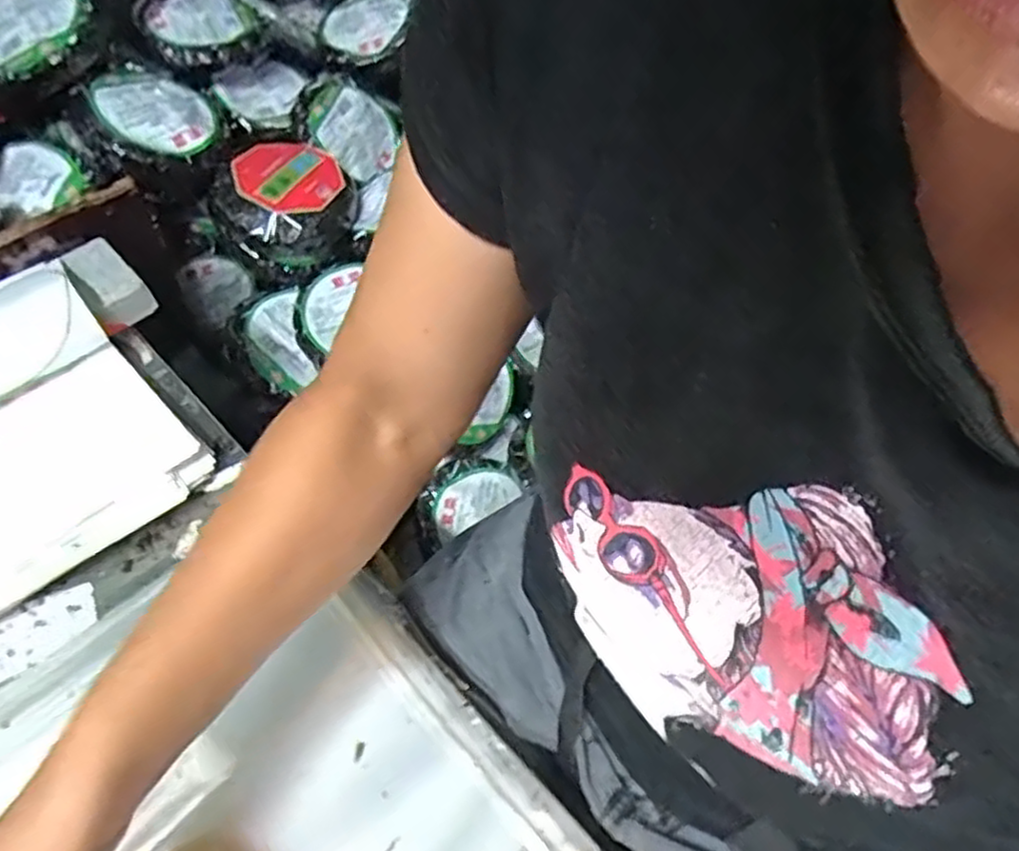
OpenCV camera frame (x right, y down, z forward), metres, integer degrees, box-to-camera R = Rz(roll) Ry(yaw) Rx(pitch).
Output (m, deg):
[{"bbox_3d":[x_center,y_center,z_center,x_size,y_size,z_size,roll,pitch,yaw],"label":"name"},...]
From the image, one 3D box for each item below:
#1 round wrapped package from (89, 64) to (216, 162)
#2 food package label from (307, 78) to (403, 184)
[{"bbox_3d":[-0.465,-0.415,0.955,0.143,0.024,0.140,-4,64,-33],"label":"round wrapped package"},{"bbox_3d":[-0.236,-0.452,1.105,0.137,0.016,0.168,30,54,-28],"label":"food package label"}]

